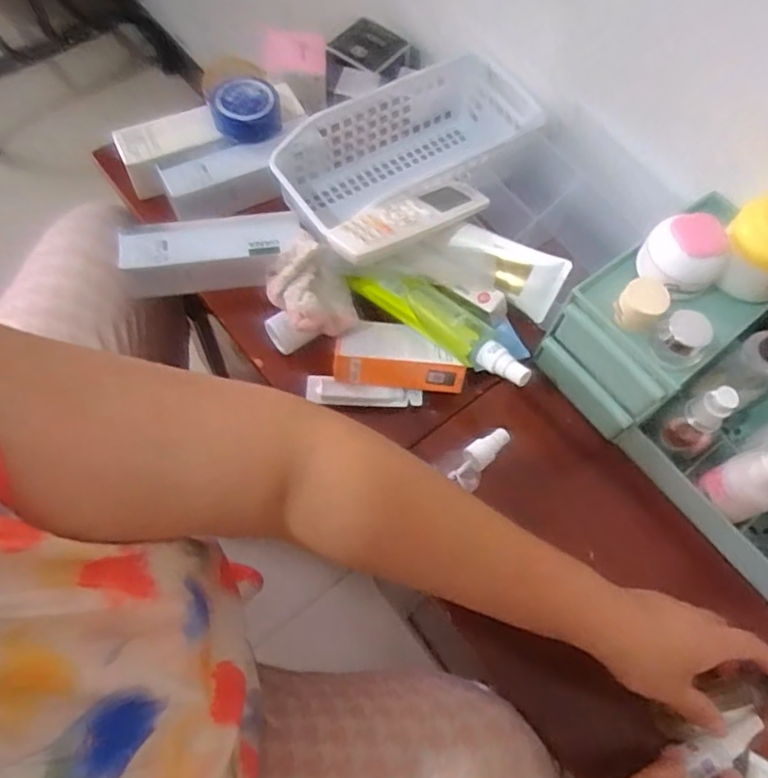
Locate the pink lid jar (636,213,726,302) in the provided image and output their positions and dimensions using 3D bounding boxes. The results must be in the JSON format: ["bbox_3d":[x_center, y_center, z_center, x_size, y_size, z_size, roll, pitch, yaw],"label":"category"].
[{"bbox_3d":[0.225,-0.103,0.467,0.054,0.043,0.054,-7,66,-6],"label":"pink lid jar"}]

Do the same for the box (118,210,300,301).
[{"bbox_3d":[-0.160,-0.126,0.576,0.157,0.053,0.050,-7,66,-7],"label":"box"}]

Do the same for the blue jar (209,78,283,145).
[{"bbox_3d":[-0.136,-0.278,0.607,0.068,0.031,0.058,-12,66,-9],"label":"blue jar"}]

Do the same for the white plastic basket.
[{"bbox_3d":[0.028,-0.235,0.632,0.271,0.095,0.125,-30,70,-16],"label":"white plastic basket"}]

